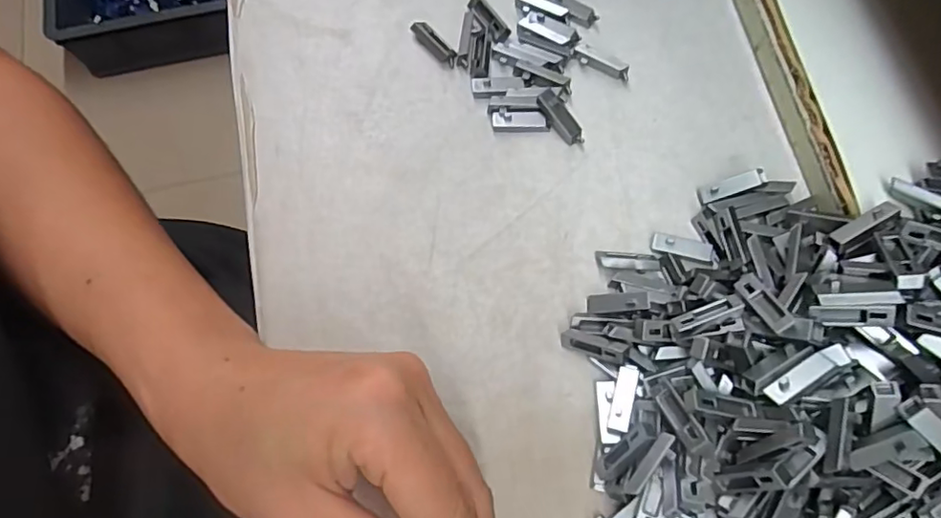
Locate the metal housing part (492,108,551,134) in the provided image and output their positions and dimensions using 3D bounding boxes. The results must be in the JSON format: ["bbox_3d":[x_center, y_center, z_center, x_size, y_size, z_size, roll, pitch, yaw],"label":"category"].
[{"bbox_3d":[0.021,-0.059,0.247,0.024,0.004,0.008,4,73,3],"label":"metal housing part"}]

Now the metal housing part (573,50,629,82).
[{"bbox_3d":[0.057,-0.086,0.256,0.026,0.007,0.004,26,75,9],"label":"metal housing part"}]

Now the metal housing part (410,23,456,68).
[{"bbox_3d":[-0.016,-0.097,0.259,0.007,0.005,0.026,-41,76,-10],"label":"metal housing part"}]

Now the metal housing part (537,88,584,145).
[{"bbox_3d":[0.039,-0.060,0.245,0.008,0.004,0.026,-40,98,-10],"label":"metal housing part"}]

